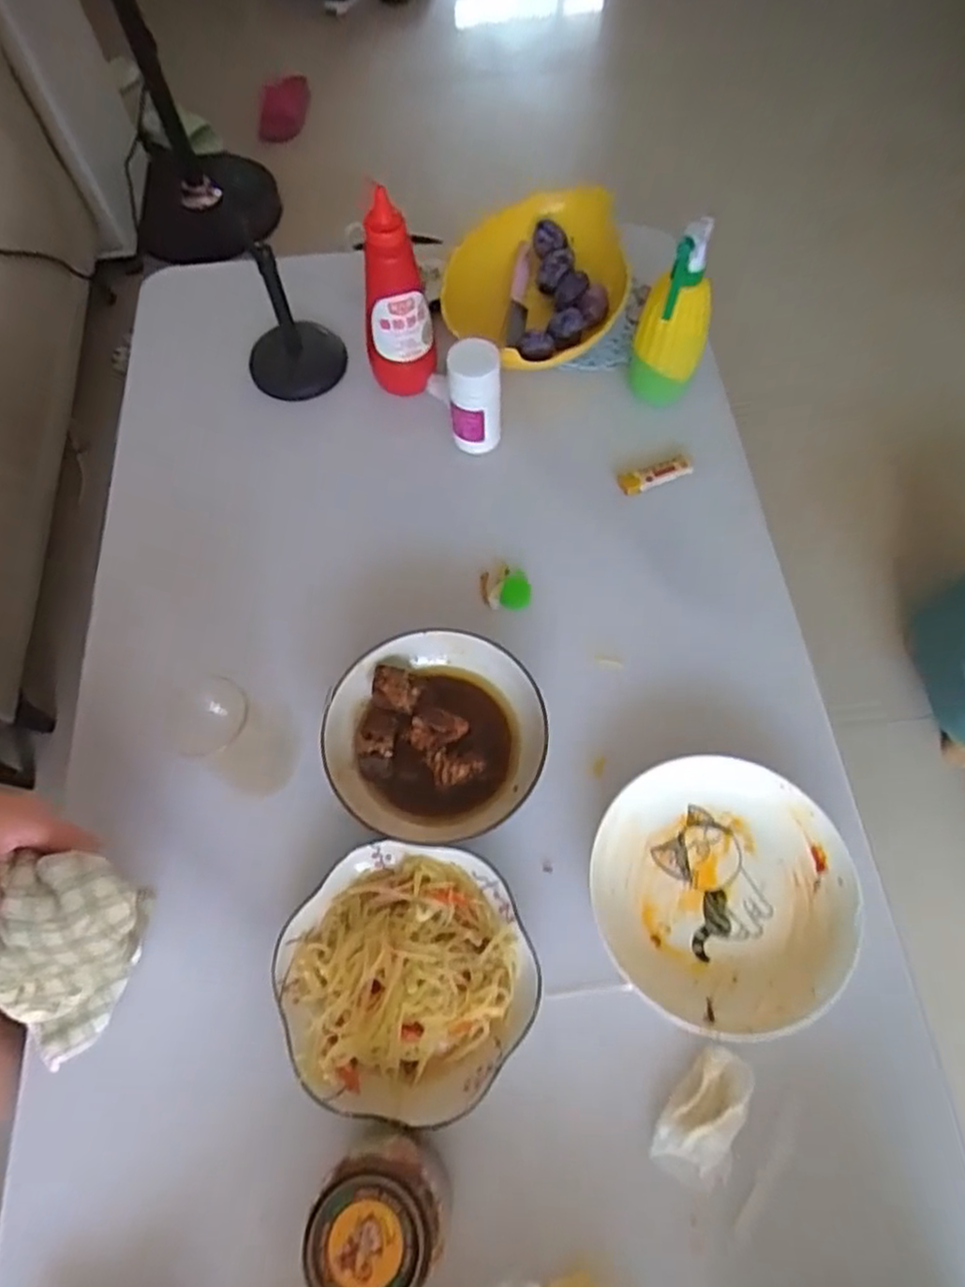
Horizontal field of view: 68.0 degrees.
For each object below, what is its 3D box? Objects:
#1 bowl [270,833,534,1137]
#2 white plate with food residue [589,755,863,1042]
[{"bbox_3d":[-0.058,0.251,0.546,0.183,0.040,0.190,-1,65,1],"label":"bowl"},{"bbox_3d":[0.192,0.195,0.571,0.199,0.029,0.197,-1,65,1],"label":"white plate with food residue"}]

